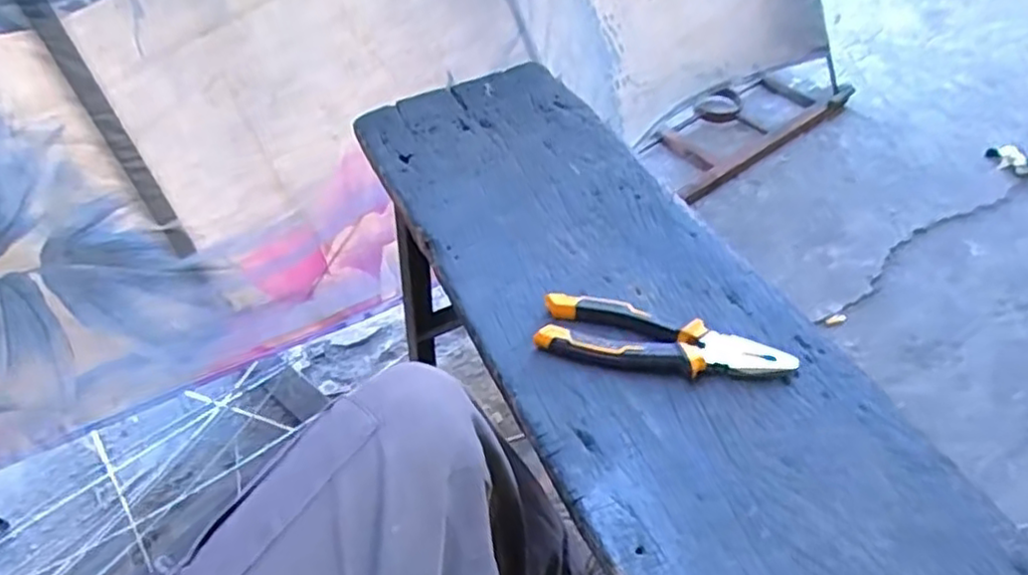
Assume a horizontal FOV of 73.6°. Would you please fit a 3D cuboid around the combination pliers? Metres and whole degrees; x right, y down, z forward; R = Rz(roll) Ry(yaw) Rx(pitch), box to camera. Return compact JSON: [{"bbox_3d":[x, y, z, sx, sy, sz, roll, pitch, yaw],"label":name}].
[{"bbox_3d":[0.117,0.044,0.542,0.193,0.017,0.057,10,53,13],"label":"combination pliers"}]

